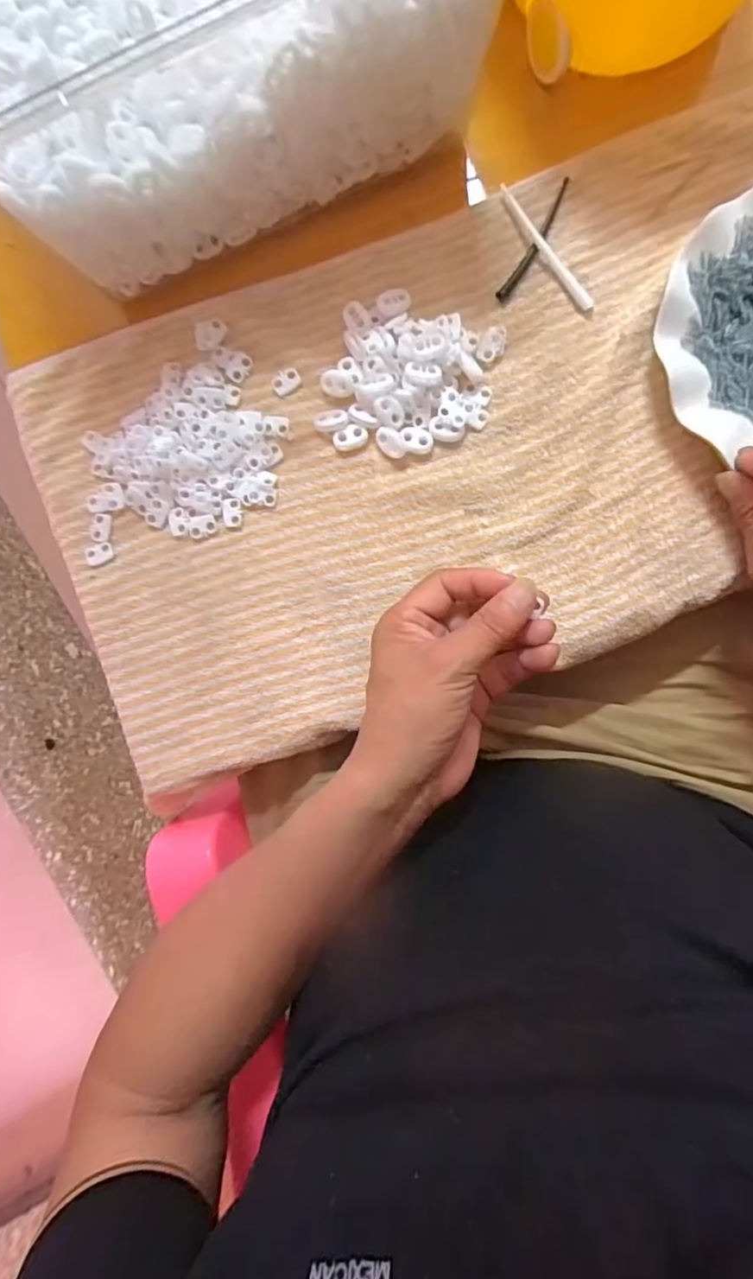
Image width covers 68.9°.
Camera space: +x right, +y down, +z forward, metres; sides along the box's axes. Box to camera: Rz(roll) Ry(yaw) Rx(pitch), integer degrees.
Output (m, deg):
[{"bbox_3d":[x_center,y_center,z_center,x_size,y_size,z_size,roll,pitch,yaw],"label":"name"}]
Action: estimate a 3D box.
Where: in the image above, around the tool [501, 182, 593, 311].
[{"bbox_3d":[0.105,-0.245,0.343,0.009,0.008,0.094,-35,86,2],"label":"tool"}]

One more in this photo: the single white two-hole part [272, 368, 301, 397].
[{"bbox_3d":[-0.058,-0.166,0.354,0.019,0.004,0.014,-32,86,3],"label":"single white two-hole part"}]

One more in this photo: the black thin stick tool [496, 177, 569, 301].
[{"bbox_3d":[0.101,-0.253,0.347,0.009,0.005,0.085,31,90,5],"label":"black thin stick tool"}]

